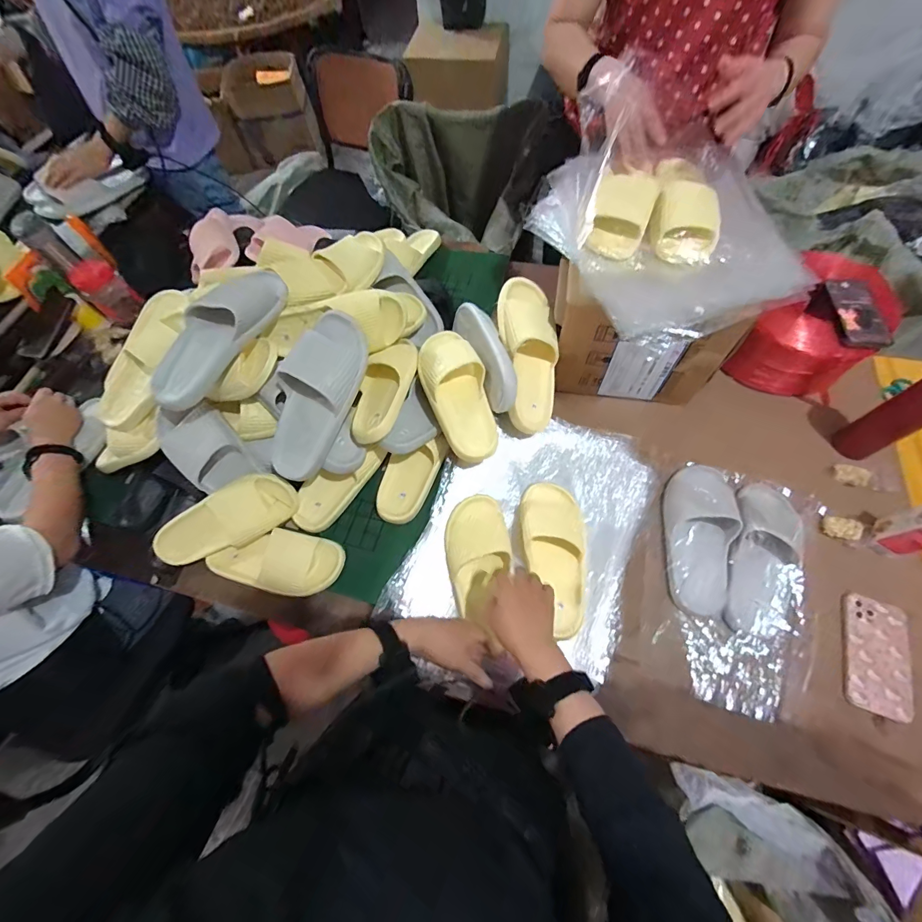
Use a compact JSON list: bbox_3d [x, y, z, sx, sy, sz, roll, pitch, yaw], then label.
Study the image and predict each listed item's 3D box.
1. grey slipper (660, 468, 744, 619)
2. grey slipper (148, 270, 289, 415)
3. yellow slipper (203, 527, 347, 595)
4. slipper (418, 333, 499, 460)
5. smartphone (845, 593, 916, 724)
[{"bbox_3d":[0.400,0.119,0.661,0.101,0.053,0.245,11,65,9],"label":"grey slipper"},{"bbox_3d":[-0.391,-0.205,0.634,0.092,0.068,0.266,24,68,14],"label":"grey slipper"},{"bbox_3d":[-0.324,0.168,0.691,0.230,0.050,0.102,10,65,8],"label":"yellow slipper"},{"bbox_3d":[-0.011,-0.130,0.707,0.109,0.065,0.258,-12,64,-3],"label":"slipper"},{"bbox_3d":[0.621,0.288,0.597,0.089,0.008,0.162,17,66,11],"label":"smartphone"}]

